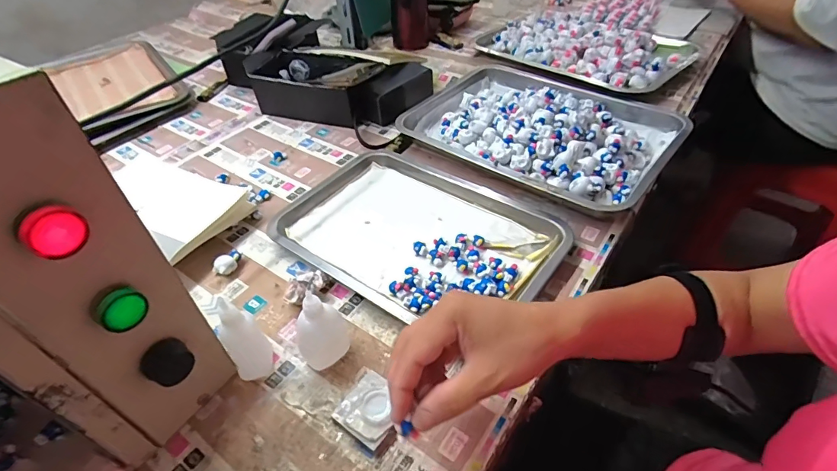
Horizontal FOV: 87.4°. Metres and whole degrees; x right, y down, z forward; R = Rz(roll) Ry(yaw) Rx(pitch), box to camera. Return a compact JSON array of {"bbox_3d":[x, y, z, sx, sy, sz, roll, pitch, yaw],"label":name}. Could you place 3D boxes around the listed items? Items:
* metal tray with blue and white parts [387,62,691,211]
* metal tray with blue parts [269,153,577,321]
[{"bbox_3d":[0.150,-0.155,0.598,0.354,0.062,0.247,28,52,28],"label":"metal tray with blue and white parts"},{"bbox_3d":[-0.010,-0.005,0.500,0.307,0.019,0.201,26,52,27],"label":"metal tray with blue parts"}]

